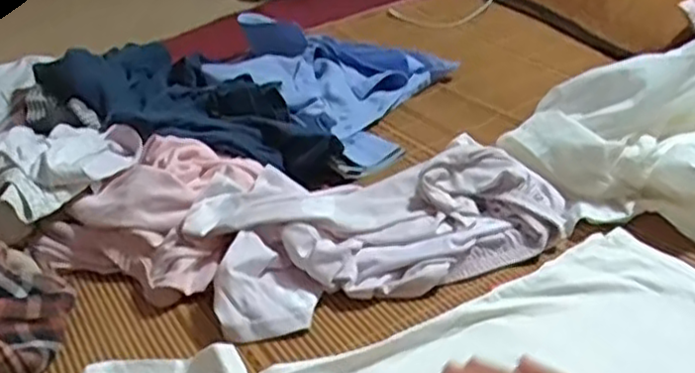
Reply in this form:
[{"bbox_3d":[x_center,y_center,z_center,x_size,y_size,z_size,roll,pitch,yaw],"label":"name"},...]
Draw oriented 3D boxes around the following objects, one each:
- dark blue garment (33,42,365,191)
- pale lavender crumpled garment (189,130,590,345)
[{"bbox_3d":[-0.220,-0.100,0.967,0.475,0.099,0.206,23,40,39],"label":"dark blue garment"},{"bbox_3d":[0.025,0.022,0.745,0.360,0.059,0.225,-16,32,-19],"label":"pale lavender crumpled garment"}]

